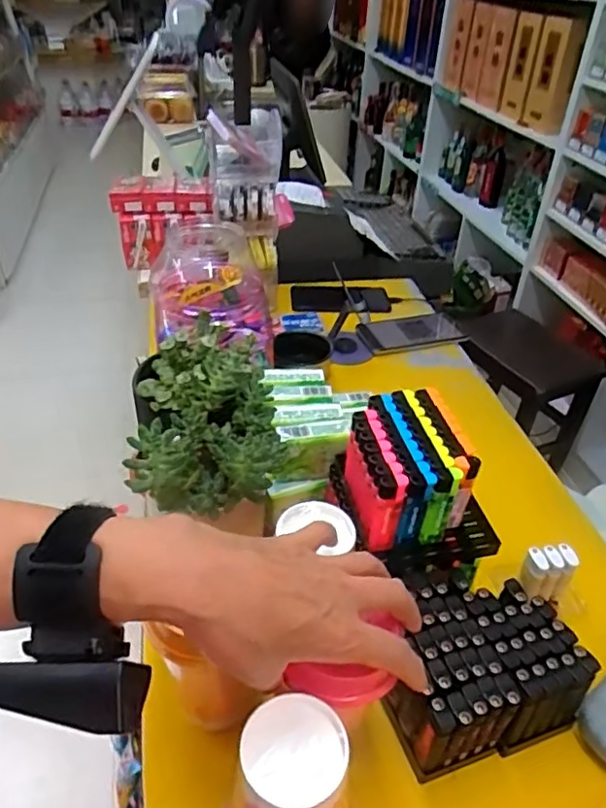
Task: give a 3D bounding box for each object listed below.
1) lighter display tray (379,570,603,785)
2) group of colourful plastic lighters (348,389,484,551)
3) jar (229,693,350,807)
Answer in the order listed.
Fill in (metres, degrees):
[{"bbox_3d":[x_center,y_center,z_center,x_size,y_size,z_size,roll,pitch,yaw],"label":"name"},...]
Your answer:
[{"bbox_3d":[0.127,0.191,0.452,0.130,0.072,0.112,-9,39,-15],"label":"lighter display tray"},{"bbox_3d":[0.081,0.051,0.490,0.090,0.074,0.108,-7,39,-12],"label":"group of colourful plastic lighters"},{"bbox_3d":[-0.008,0.230,0.336,0.051,0.130,0.066,-21,44,-38],"label":"jar"}]

